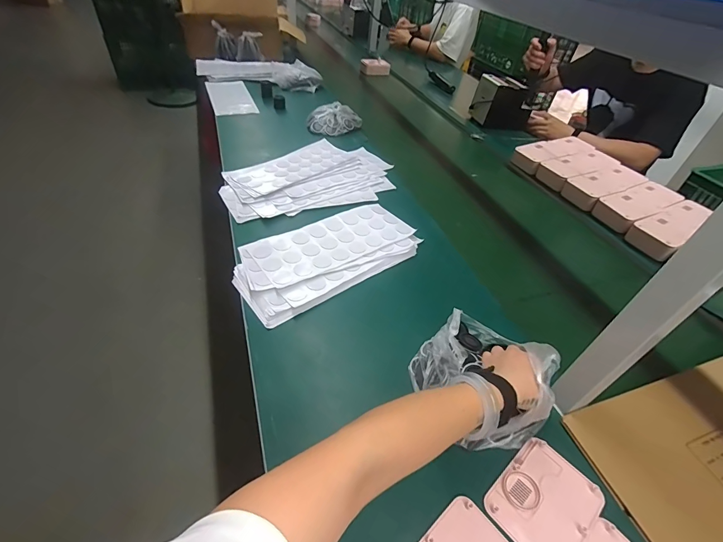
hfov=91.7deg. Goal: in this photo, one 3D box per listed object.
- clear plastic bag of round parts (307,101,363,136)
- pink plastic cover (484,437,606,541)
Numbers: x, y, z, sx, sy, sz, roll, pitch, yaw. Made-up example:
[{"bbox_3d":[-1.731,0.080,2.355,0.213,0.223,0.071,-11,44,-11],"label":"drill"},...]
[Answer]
[{"bbox_3d":[-0.090,-0.491,1.127,0.122,0.055,0.149,32,49,24],"label":"clear plastic bag of round parts"},{"bbox_3d":[0.215,0.268,0.411,0.123,0.006,0.095,-29,54,-31],"label":"pink plastic cover"}]

